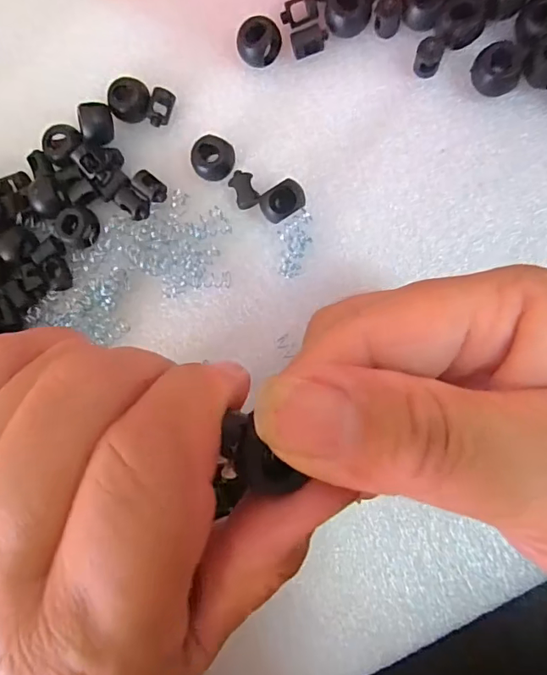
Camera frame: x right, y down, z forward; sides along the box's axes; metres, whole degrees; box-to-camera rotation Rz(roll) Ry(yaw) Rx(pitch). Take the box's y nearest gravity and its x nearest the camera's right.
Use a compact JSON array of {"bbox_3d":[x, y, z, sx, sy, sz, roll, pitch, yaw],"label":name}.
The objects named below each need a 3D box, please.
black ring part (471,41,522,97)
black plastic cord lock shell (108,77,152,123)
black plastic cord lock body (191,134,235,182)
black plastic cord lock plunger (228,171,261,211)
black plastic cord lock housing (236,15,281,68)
[{"bbox_3d":[0.084,-0.100,0.181,0.017,0.012,0.015,23,93,10],"label":"black ring part"},{"bbox_3d":[-0.061,-0.101,0.206,0.017,0.010,0.015,-12,87,10],"label":"black plastic cord lock shell"},{"bbox_3d":[-0.024,-0.073,0.198,0.015,0.011,0.017,41,96,9],"label":"black plastic cord lock body"},{"bbox_3d":[-0.012,-0.061,0.198,0.010,0.007,0.015,-18,86,10],"label":"black plastic cord lock plunger"},{"bbox_3d":[-0.006,-0.121,0.197,0.018,0.012,0.014,-26,84,9],"label":"black plastic cord lock housing"}]

